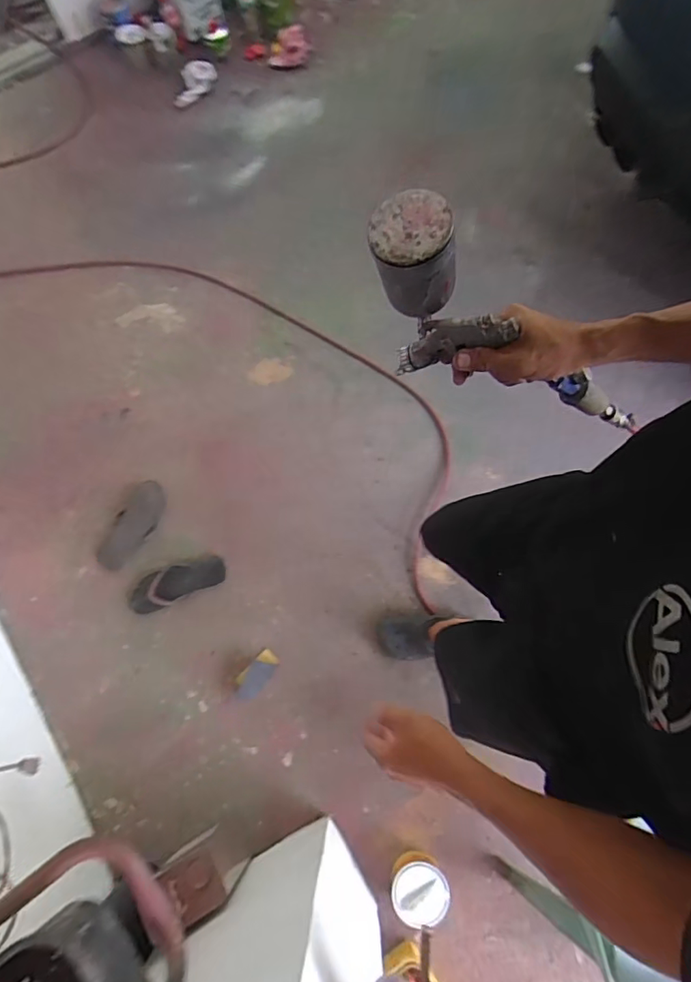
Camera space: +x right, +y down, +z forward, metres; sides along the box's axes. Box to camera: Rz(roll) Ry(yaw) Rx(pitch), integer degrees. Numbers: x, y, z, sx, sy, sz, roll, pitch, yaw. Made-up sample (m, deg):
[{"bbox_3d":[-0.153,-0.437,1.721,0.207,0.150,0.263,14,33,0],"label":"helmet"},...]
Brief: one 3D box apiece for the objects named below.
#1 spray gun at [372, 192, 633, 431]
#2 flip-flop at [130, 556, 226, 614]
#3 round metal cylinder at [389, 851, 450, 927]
[{"bbox_3d":[0.187,-0.159,0.614,0.449,0.125,0.093,24,70,-34],"label":"spray gun"},{"bbox_3d":[-0.458,0.247,1.401,0.258,0.037,0.098,-22,75,-7],"label":"flip-flop"},{"bbox_3d":[0.170,0.912,1.193,0.132,0.103,0.126,-5,73,-3],"label":"round metal cylinder"}]

